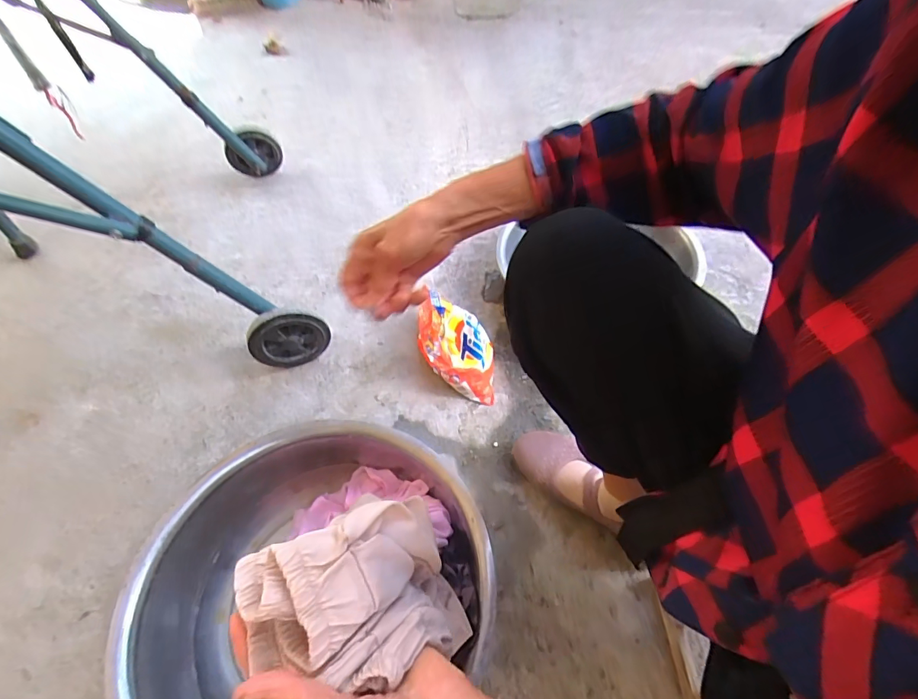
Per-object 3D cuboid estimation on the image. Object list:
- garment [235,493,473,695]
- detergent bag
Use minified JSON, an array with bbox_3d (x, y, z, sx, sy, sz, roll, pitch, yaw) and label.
[{"bbox_3d":[-0.069,0.164,0.289,0.125,0.083,0.095,-19,49,-12],"label":"garment"},{"bbox_3d":[-0.002,-0.006,0.770,0.125,0.111,0.185,-10,51,-5],"label":"detergent bag"}]

